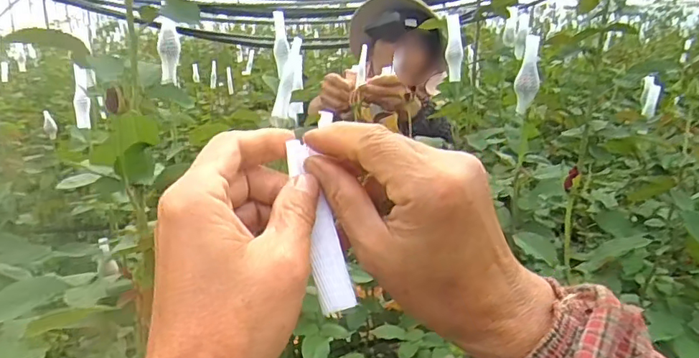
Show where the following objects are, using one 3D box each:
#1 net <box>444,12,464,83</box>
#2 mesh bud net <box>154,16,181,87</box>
[{"bbox_3d":[0.161,-0.202,0.830,0.019,0.099,0.045,-1,17,0],"label":"net"},{"bbox_3d":[-0.225,-0.159,0.669,0.021,0.080,0.020,15,23,43],"label":"mesh bud net"}]

